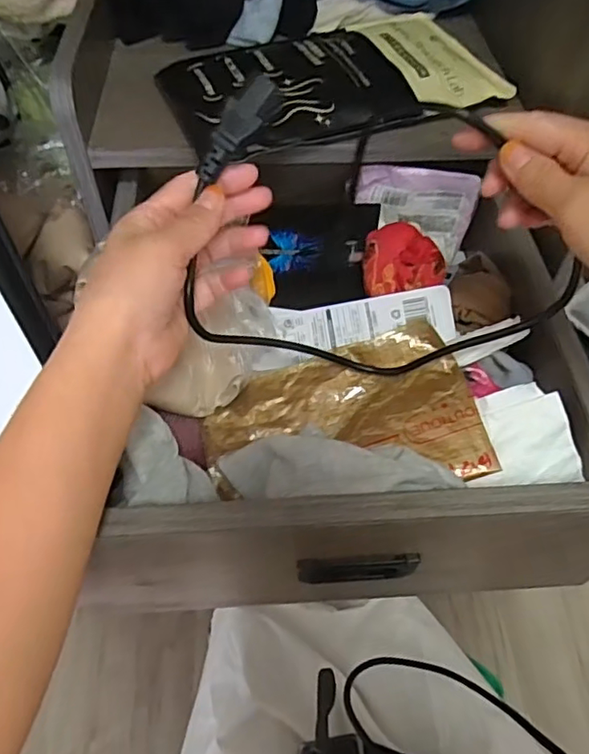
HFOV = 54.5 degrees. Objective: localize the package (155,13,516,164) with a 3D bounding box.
[{"bbox_3d":[0.031,-0.262,0.500,0.275,0.031,0.158,-17,56,-17],"label":"package"}]

